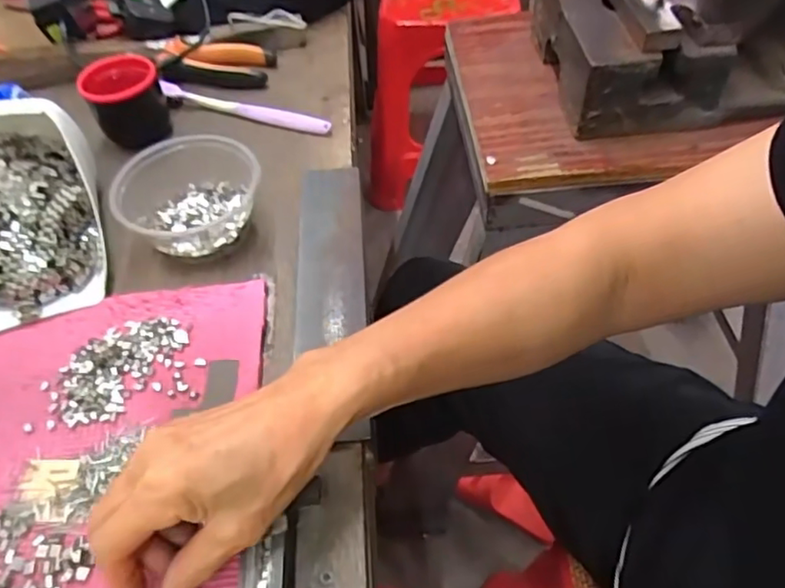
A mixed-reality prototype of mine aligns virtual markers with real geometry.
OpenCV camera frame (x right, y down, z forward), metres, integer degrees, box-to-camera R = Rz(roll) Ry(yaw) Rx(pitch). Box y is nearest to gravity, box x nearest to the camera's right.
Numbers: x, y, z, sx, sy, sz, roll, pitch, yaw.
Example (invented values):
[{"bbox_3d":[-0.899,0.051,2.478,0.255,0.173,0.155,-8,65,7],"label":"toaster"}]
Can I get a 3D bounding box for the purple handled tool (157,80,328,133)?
[{"bbox_3d":[-0.139,-0.176,0.570,0.173,0.015,0.017,16,54,14],"label":"purple handled tool"}]

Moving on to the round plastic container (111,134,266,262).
[{"bbox_3d":[-0.156,-0.074,0.474,0.103,0.048,0.103,-1,52,1],"label":"round plastic container"}]

